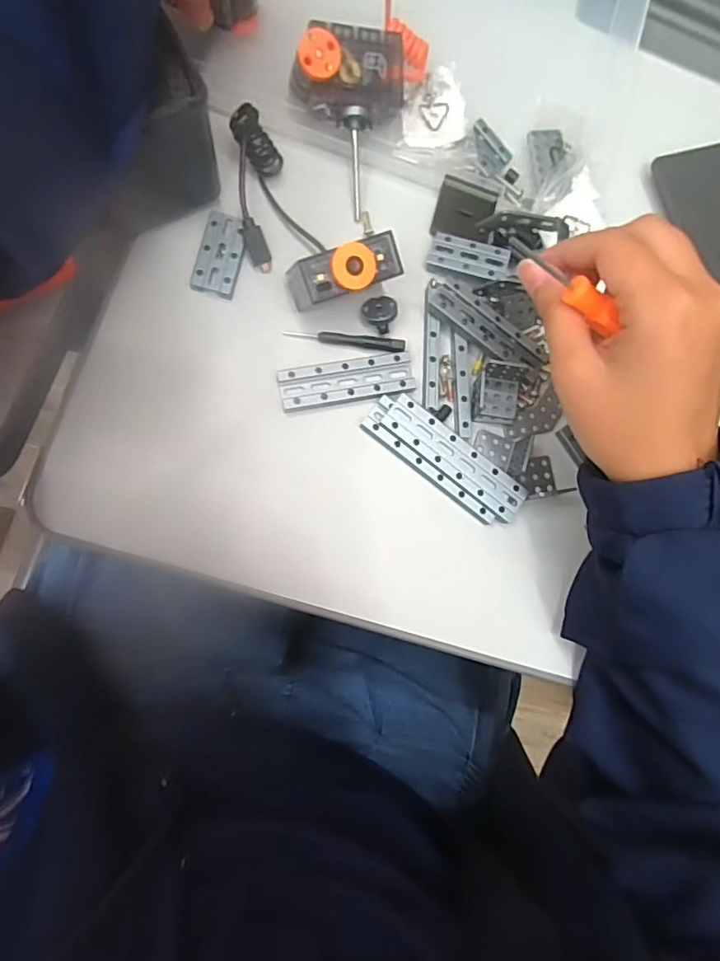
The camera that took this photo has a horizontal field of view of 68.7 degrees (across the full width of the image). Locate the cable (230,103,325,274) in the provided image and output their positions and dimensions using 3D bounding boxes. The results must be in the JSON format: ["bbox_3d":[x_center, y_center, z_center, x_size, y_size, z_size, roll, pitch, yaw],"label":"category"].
[{"bbox_3d":[-0.049,-0.172,0.308,0.046,0.026,0.083,-10,83,-11],"label":"cable"}]

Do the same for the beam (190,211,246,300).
[{"bbox_3d":[-0.082,-0.133,0.310,0.024,0.006,0.048,14,79,-7],"label":"beam"}]

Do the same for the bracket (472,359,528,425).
[{"bbox_3d":[0.086,-0.053,0.314,0.023,0.019,0.033,14,79,-7],"label":"bracket"}]

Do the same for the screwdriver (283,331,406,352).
[{"bbox_3d":[-0.009,-0.084,0.315,0.071,0.006,0.008,5,81,-9],"label":"screwdriver"}]

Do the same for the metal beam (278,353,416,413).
[{"bbox_3d":[-0.007,-0.058,0.309,0.079,0.006,0.024,-11,83,-11],"label":"metal beam"}]

